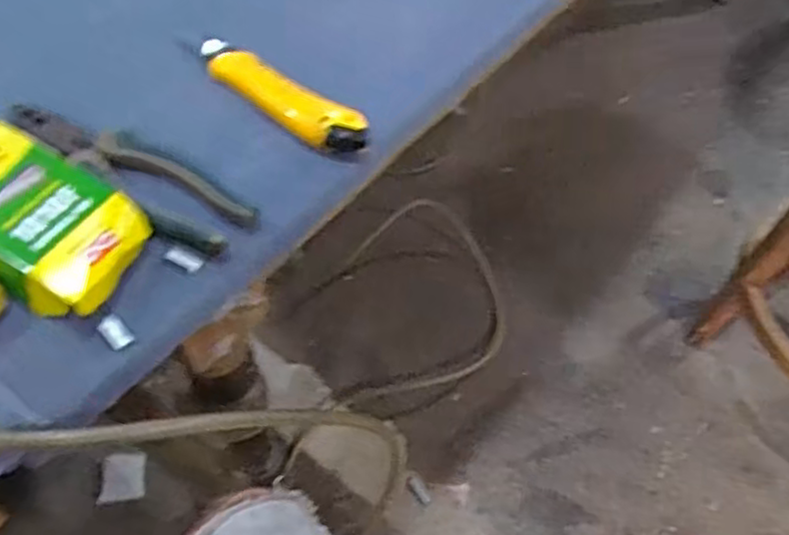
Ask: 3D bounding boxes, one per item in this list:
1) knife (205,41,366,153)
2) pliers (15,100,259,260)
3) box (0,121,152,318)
[{"bbox_3d":[-0.094,-0.134,0.542,0.169,0.022,0.044,34,59,17],"label":"knife"},{"bbox_3d":[-0.188,-0.073,0.489,0.209,0.021,0.055,32,59,16],"label":"pliers"},{"bbox_3d":[-0.235,-0.037,0.451,0.161,0.025,0.090,30,58,15],"label":"box"}]

